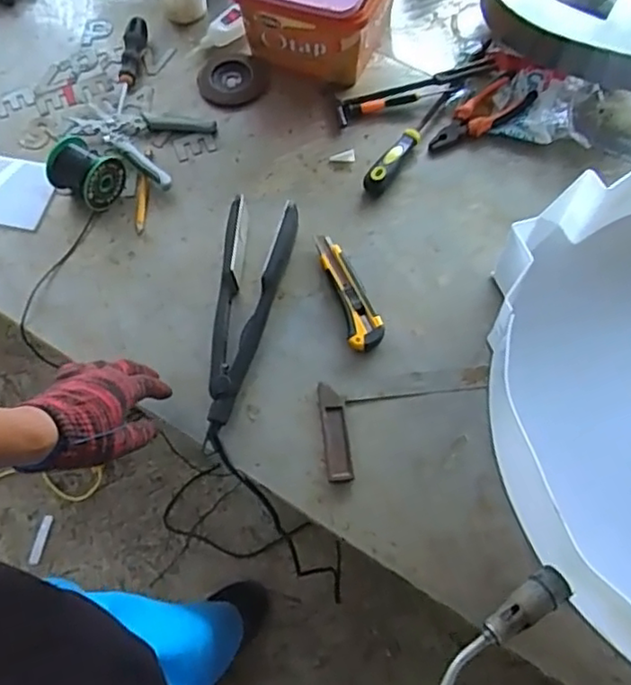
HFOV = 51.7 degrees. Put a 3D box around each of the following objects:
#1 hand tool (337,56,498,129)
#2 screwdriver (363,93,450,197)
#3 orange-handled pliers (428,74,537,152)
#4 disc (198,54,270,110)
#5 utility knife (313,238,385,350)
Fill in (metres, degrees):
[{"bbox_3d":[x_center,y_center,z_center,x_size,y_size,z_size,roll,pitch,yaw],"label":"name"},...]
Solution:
[{"bbox_3d":[0.138,-0.347,0.889,0.226,0.025,0.041,-17,67,-6],"label":"hand tool"},{"bbox_3d":[0.122,-0.265,0.852,0.023,0.028,0.186,33,70,15],"label":"screwdriver"},{"bbox_3d":[0.218,-0.300,0.868,0.155,0.023,0.057,-33,69,-13],"label":"orange-handled pliers"},{"bbox_3d":[-0.116,-0.372,0.926,0.096,0.012,0.089,0,66,1],"label":"disc"},{"bbox_3d":[0.040,-0.061,0.768,0.040,0.024,0.157,-15,66,-6],"label":"utility knife"}]

